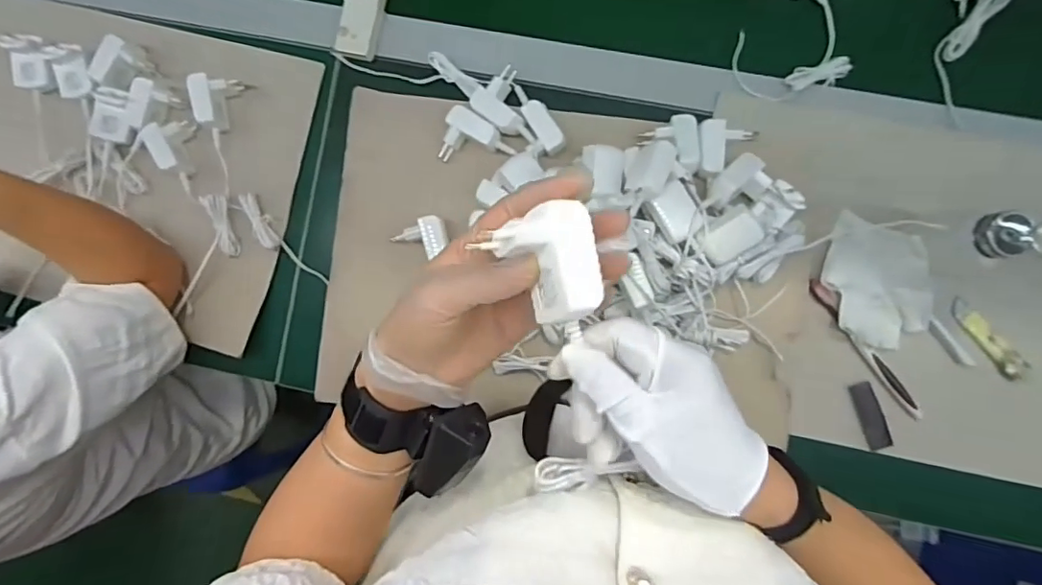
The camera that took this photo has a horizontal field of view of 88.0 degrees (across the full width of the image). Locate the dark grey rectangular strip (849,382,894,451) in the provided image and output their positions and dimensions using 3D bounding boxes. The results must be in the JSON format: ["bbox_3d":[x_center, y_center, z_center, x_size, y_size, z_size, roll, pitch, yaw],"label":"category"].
[{"bbox_3d":[0.377,0.134,0.580,0.027,0.006,0.074,-21,90,5],"label":"dark grey rectangular strip"}]

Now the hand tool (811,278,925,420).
[{"bbox_3d":[0.374,0.062,0.582,0.019,0.018,0.186,-38,89,4],"label":"hand tool"}]

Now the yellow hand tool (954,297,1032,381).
[{"bbox_3d":[0.505,0.050,0.585,0.021,0.019,0.104,-43,87,1],"label":"yellow hand tool"}]

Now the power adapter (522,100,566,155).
[{"bbox_3d":[0.024,-0.180,0.587,0.025,0.020,0.061,-31,90,5],"label":"power adapter"}]

